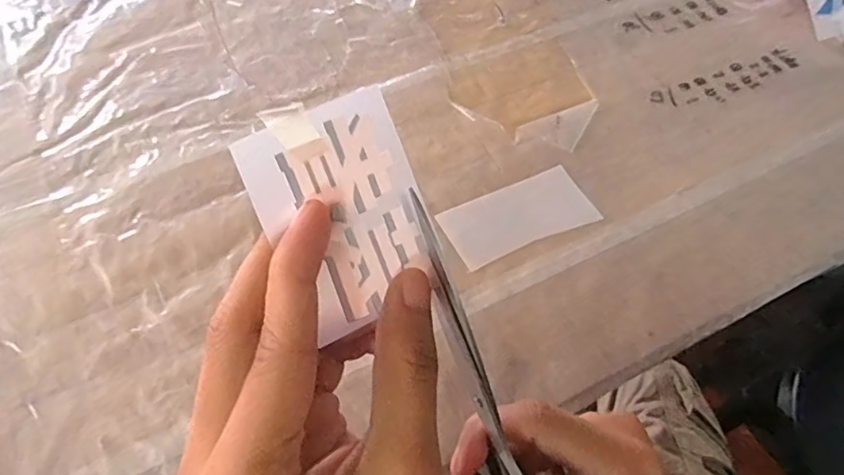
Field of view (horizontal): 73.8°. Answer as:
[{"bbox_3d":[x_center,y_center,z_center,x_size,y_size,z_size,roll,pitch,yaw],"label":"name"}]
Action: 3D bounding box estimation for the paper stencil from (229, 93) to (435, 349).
[{"bbox_3d":[-0.023,-0.008,0.177,0.049,0.071,0.004,-27,18,-16],"label":"paper stencil"}]

